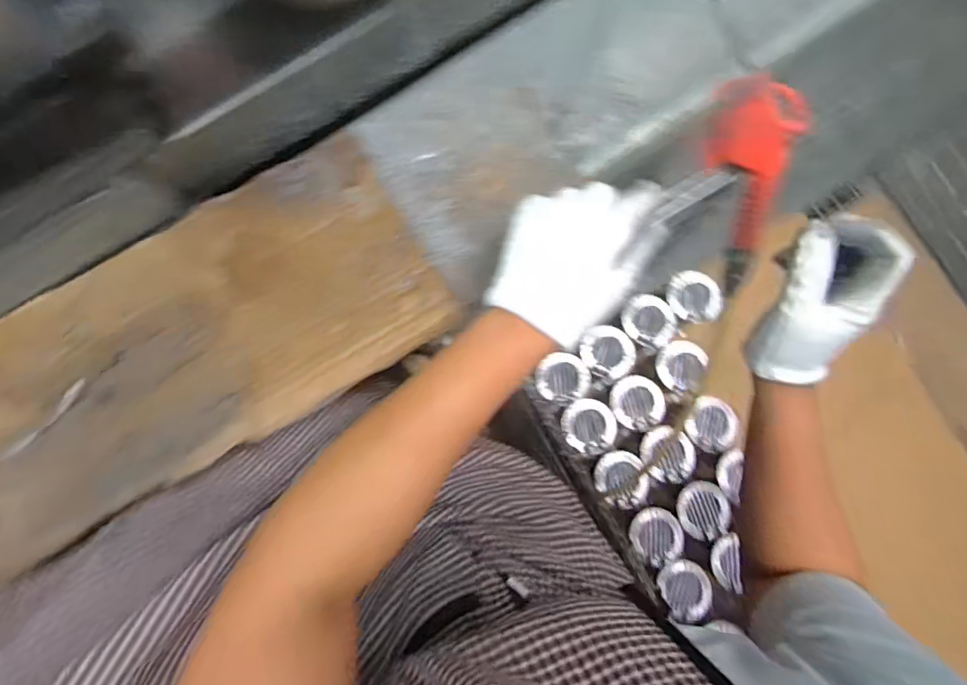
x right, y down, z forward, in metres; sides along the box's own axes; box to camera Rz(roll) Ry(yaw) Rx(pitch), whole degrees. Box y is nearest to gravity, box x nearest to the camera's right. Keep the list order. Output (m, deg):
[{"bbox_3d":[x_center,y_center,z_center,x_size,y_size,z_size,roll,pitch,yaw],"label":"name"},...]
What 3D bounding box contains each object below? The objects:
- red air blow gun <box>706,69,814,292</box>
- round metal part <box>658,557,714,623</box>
[{"bbox_3d":[0.207,-0.109,0.397,0.051,0.179,0.041,-22,41,-1],"label":"red air blow gun"},{"bbox_3d":[0.329,0.401,0.836,0.083,0.019,0.088,0,81,0],"label":"round metal part"}]

